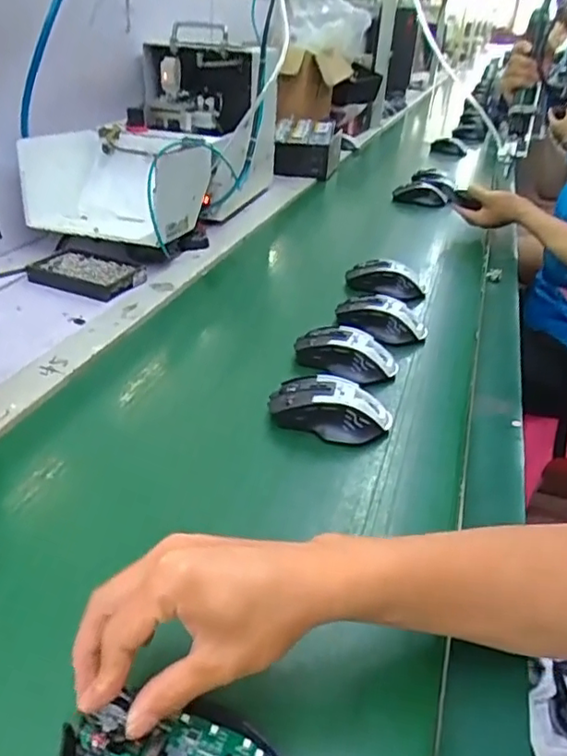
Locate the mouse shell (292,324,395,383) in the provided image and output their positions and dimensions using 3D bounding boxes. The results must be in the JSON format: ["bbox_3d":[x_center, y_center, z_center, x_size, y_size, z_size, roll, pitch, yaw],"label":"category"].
[{"bbox_3d":[0.070,-0.029,0.673,0.117,0.037,0.060,15,33,16],"label":"mouse shell"}]

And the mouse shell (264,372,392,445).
[{"bbox_3d":[0.045,0.028,0.579,0.118,0.039,0.065,11,32,10],"label":"mouse shell"}]

